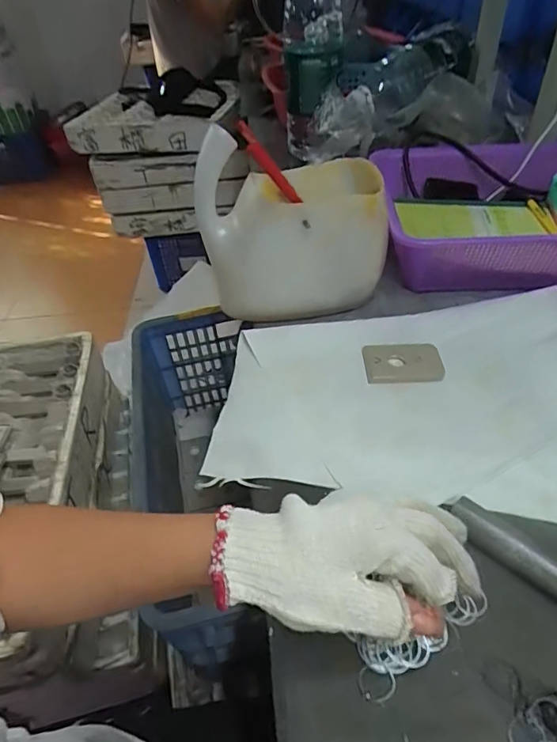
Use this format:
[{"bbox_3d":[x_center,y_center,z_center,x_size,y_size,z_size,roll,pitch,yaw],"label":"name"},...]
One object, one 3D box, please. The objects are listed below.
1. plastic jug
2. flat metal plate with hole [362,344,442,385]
[{"bbox_3d":[0.014,-0.154,0.509,0.192,0.174,0.090,-9,46,-5],"label":"plastic jug"},{"bbox_3d":[0.130,-0.010,0.489,0.081,0.007,0.051,-4,46,0],"label":"flat metal plate with hole"}]

